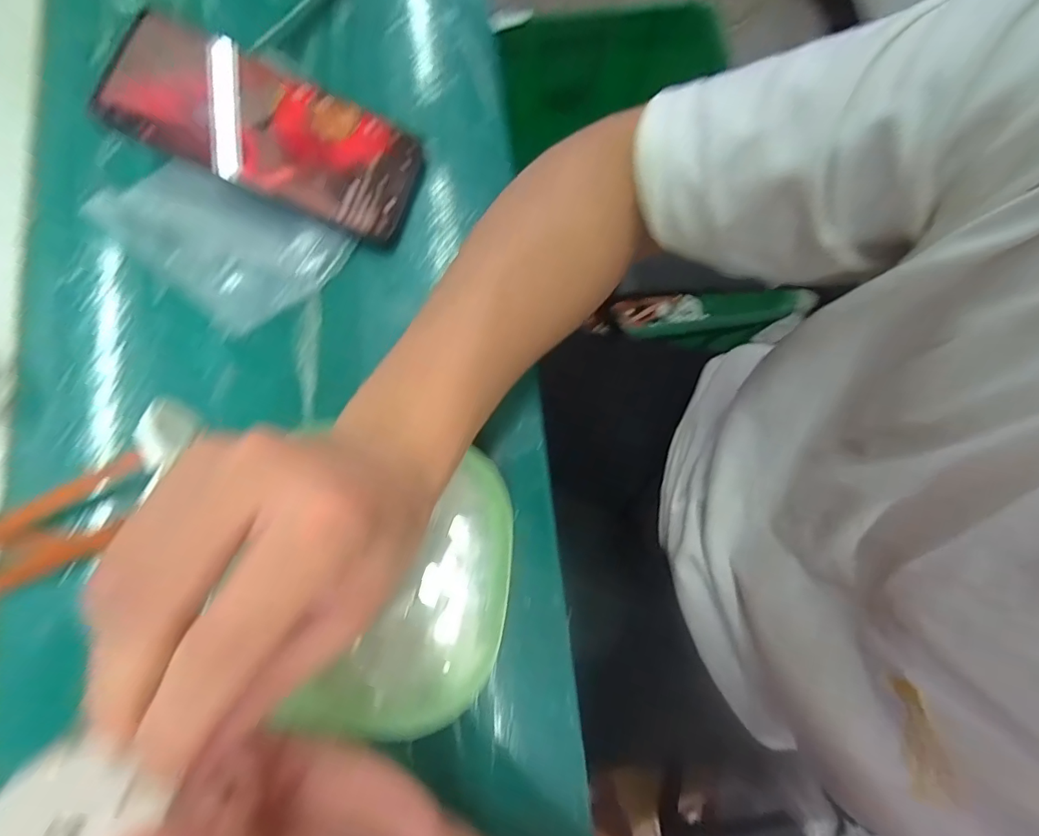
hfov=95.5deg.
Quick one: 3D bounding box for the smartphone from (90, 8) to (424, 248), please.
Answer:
[{"bbox_3d":[-0.143,-0.168,0.279,0.163,0.013,0.077,21,79,-15],"label":"smartphone"}]

